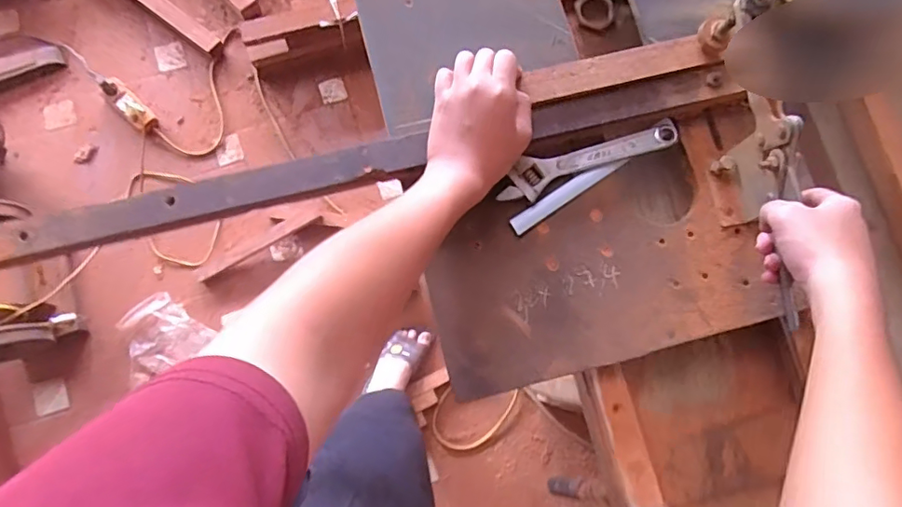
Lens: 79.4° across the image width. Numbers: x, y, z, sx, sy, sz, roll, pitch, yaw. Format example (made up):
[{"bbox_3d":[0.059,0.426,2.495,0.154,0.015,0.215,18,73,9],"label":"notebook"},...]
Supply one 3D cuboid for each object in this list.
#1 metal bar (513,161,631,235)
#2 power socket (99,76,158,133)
[{"bbox_3d":[0.112,-0.059,0.520,0.128,0.007,0.020,-35,79,-9],"label":"metal bar"},{"bbox_3d":[-0.813,-0.372,1.372,0.176,0.057,0.059,43,79,9],"label":"power socket"}]

